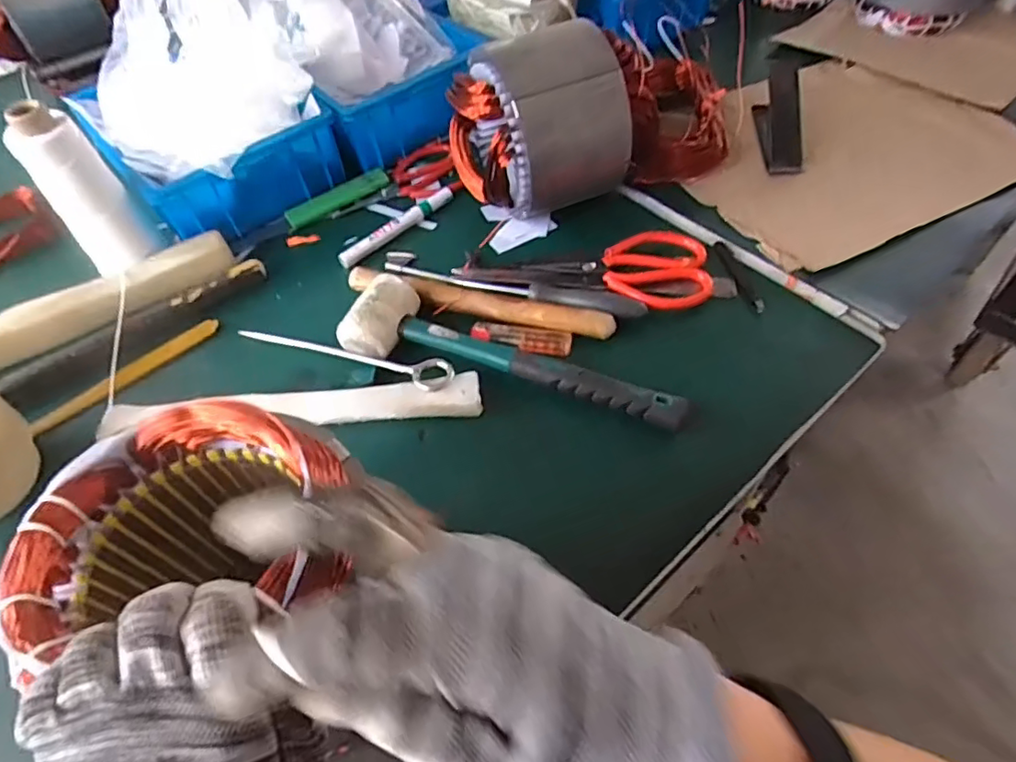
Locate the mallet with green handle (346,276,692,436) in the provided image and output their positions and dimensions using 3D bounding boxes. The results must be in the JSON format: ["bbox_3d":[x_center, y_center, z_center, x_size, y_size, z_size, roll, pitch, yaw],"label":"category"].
[{"bbox_3d":[0.003,-0.024,0.476,0.281,0.044,0.069,13,55,14],"label":"mallet with green handle"}]

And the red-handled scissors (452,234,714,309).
[{"bbox_3d":[0.072,-0.110,0.545,0.222,0.019,0.076,5,53,9],"label":"red-handled scissors"}]

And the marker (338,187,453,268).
[{"bbox_3d":[-0.113,-0.160,0.606,0.018,0.016,0.144,35,63,27],"label":"marker"}]

